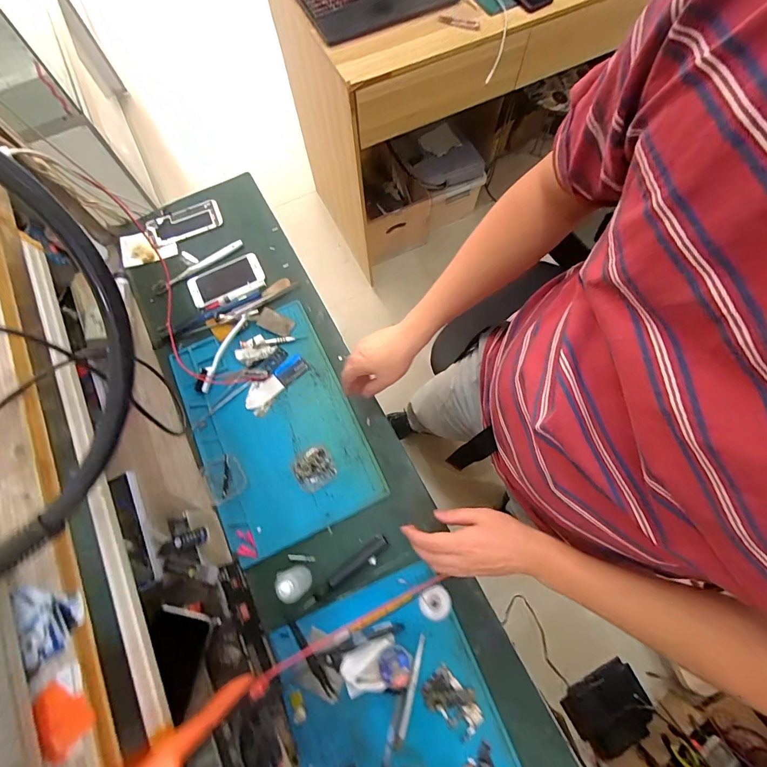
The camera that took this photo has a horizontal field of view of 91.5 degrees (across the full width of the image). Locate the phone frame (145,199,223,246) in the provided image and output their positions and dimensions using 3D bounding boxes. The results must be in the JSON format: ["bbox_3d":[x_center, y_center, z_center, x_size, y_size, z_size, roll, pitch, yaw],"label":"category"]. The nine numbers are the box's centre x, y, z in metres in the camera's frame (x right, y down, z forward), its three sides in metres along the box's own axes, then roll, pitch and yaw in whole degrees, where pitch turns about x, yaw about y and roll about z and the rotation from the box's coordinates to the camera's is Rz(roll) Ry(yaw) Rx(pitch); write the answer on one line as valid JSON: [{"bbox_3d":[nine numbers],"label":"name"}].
[{"bbox_3d":[-0.398,-0.323,0.748,0.144,0.010,0.074,-22,72,-6],"label":"phone frame"}]

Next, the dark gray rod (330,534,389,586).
[{"bbox_3d":[-0.037,0.257,0.541,0.100,0.016,0.018,-36,74,-10],"label":"dark gray rod"}]

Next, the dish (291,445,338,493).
[{"bbox_3d":[-0.111,0.130,0.581,0.063,0.019,0.060,-29,73,-8],"label":"dish"}]

